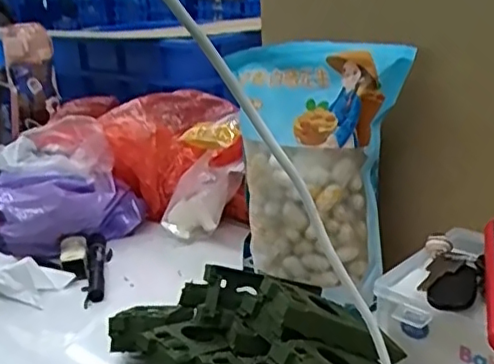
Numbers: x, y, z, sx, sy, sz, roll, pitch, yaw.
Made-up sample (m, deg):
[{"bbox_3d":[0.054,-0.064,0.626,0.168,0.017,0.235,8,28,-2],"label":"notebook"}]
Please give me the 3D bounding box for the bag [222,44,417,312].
[{"bbox_3d":[0.047,-0.016,0.571,0.176,0.208,0.069,12,24,37],"label":"bag"}]

